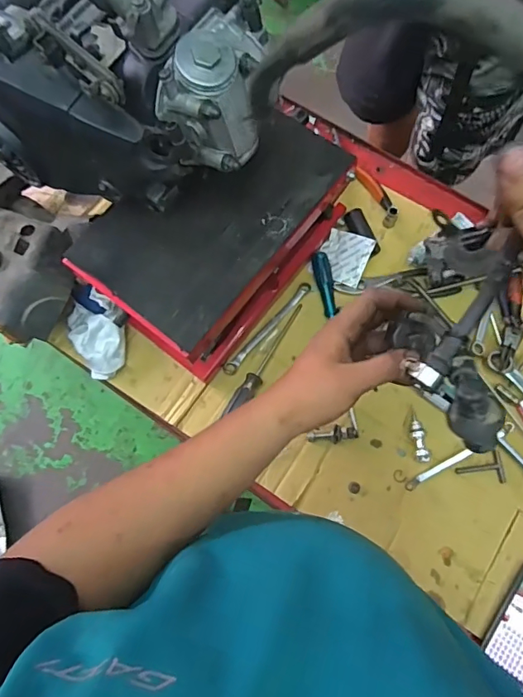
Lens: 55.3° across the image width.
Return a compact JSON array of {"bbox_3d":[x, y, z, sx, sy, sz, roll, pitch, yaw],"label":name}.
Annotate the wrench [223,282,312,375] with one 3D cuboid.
[{"bbox_3d":[0.010,-0.032,0.782,0.017,0.009,0.191,41,80,11],"label":"wrench"}]

